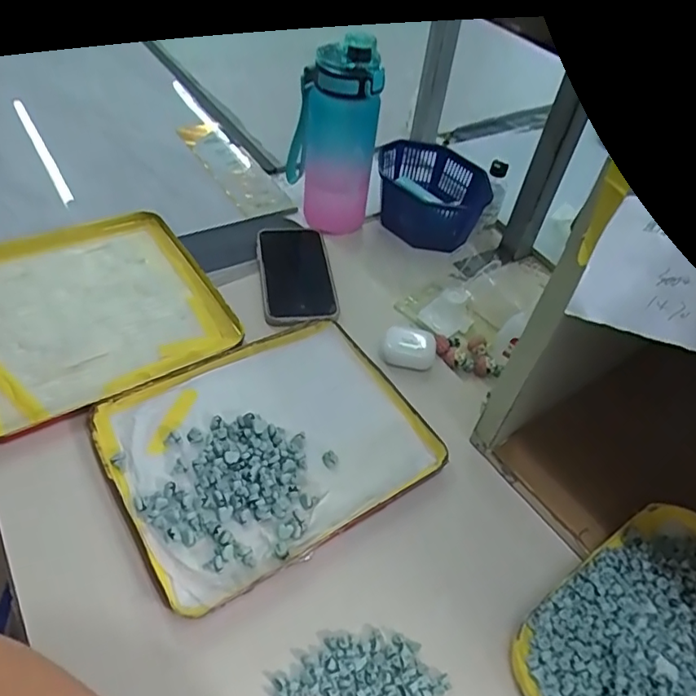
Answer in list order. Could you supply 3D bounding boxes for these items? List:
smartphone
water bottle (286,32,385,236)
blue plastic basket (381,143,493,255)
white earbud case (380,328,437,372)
[{"bbox_3d":[-0.058,-0.085,0.617,0.078,0.011,0.164,-3,47,-11],"label":"smartphone"},{"bbox_3d":[-0.019,-0.245,0.654,0.097,0.221,0.069,1,50,-5],"label":"water bottle"},{"bbox_3d":[0.106,-0.202,0.723,0.129,0.067,0.151,5,49,-1],"label":"blue plastic basket"},{"bbox_3d":[0.061,0.000,0.559,0.054,0.027,0.045,7,49,0],"label":"white earbud case"}]

